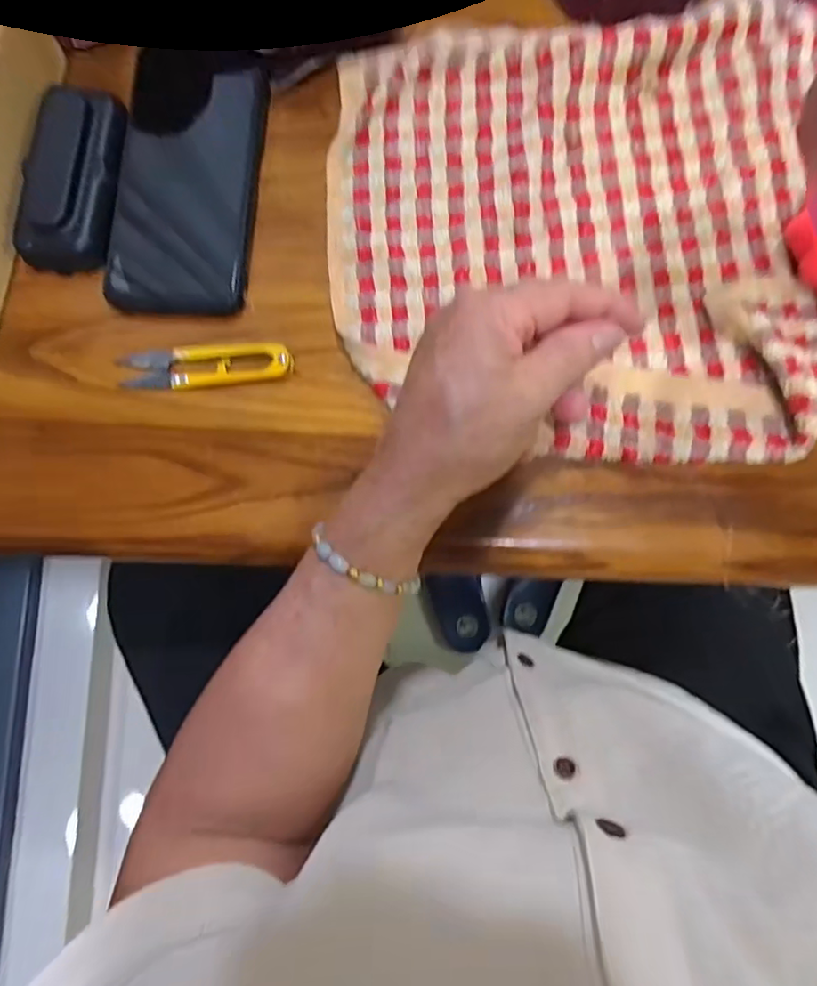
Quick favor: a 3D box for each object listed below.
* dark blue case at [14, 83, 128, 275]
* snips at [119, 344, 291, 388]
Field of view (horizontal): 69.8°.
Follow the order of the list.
[{"bbox_3d":[-0.189,-0.177,0.332,0.045,0.028,0.099,5,81,4],"label":"dark blue case"},{"bbox_3d":[-0.113,-0.071,0.323,0.095,0.010,0.024,-4,81,2],"label":"snips"}]

